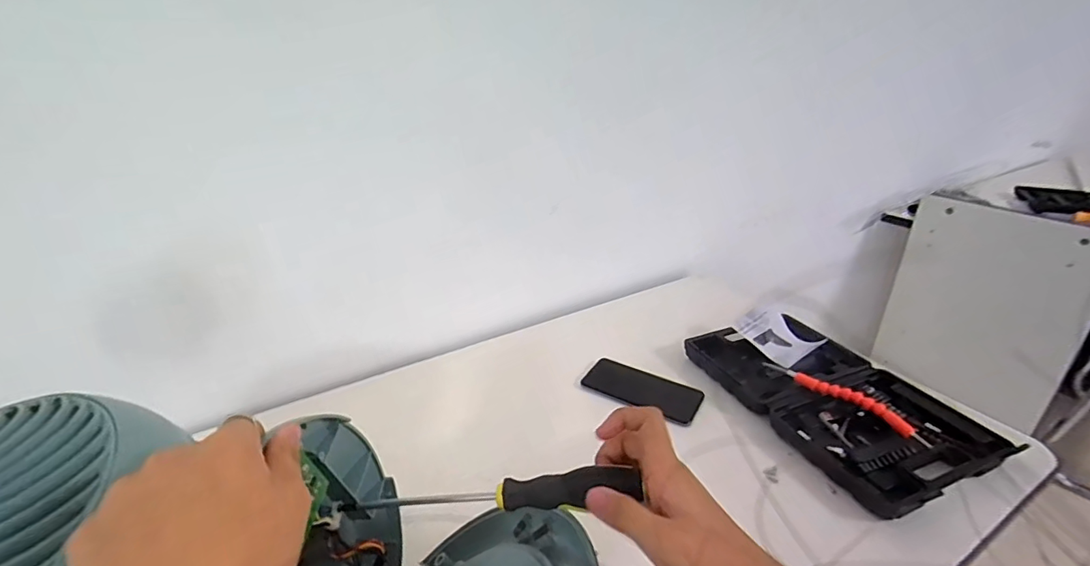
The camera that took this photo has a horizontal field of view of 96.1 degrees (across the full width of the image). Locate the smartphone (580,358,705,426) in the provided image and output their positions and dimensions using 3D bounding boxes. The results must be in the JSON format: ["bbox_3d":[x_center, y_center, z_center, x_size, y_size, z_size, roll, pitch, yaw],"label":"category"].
[{"bbox_3d":[0.138,0.151,0.700,0.160,0.011,0.072,15,30,30],"label":"smartphone"}]

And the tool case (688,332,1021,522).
[{"bbox_3d":[0.383,0.148,0.665,0.209,0.040,0.339,-12,27,-21],"label":"tool case"}]

